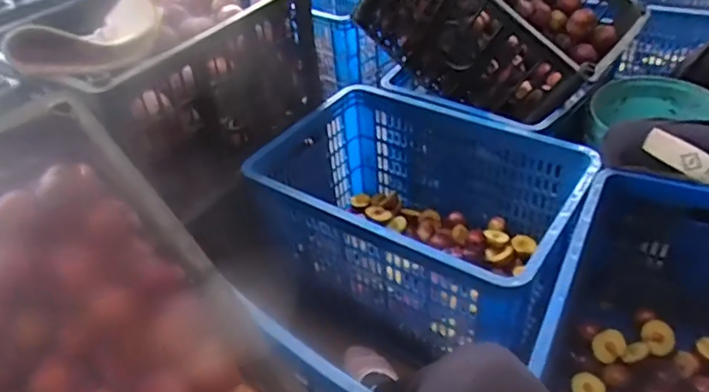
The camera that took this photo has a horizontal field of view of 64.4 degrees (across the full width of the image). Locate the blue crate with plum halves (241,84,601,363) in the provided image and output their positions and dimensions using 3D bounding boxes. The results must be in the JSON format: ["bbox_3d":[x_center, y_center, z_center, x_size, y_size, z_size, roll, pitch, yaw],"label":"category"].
[{"bbox_3d":[0.125,0.037,1.093,0.550,0.283,0.385,22,48,28],"label":"blue crate with plum halves"}]

